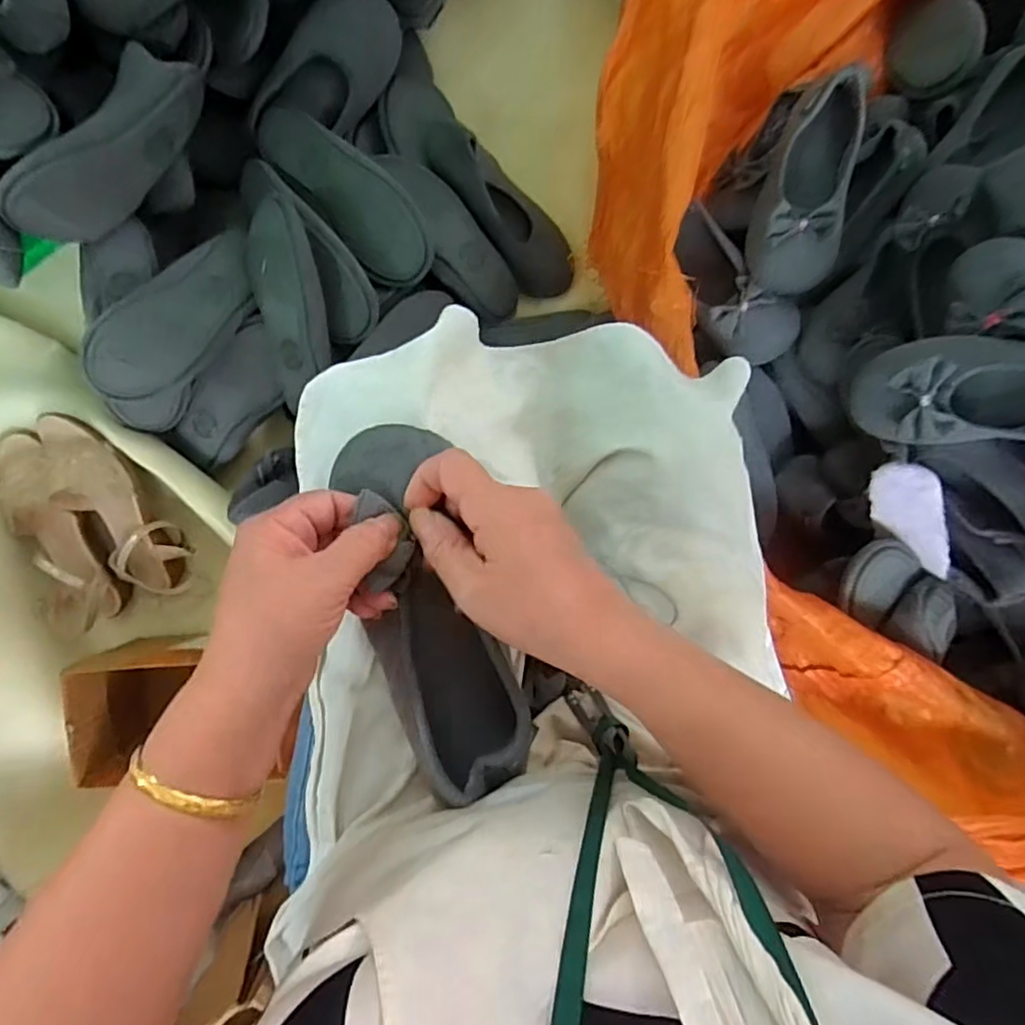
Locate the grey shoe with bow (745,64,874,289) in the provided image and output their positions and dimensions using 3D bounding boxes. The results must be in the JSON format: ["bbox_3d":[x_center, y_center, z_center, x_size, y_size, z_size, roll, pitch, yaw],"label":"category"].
[{"bbox_3d":[0.329,-0.367,0.691,0.084,0.063,0.232,11,92,-4],"label":"grey shoe with bow"}]

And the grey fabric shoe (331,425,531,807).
[{"bbox_3d":[-0.049,0.057,0.358,0.074,0.042,0.207,-17,92,-3],"label":"grey fabric shoe"}]

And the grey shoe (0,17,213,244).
[{"bbox_3d":[-0.401,-0.367,0.635,0.061,0.099,0.238,38,90,-4],"label":"grey shoe"}]

